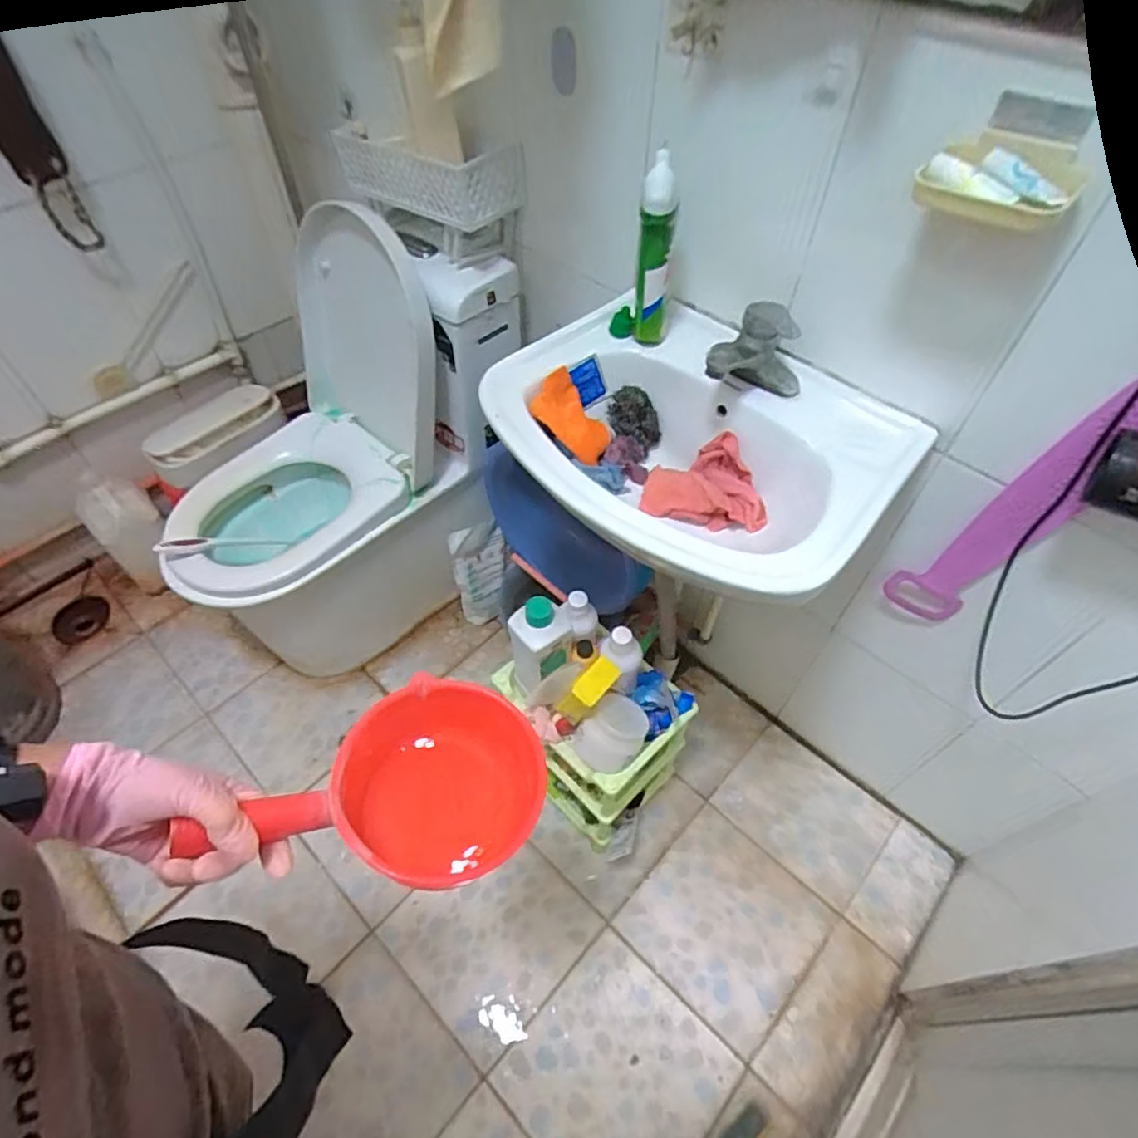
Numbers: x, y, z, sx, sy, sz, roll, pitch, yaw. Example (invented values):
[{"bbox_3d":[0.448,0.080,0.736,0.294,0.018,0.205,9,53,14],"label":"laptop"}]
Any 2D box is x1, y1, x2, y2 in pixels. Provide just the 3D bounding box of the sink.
[{"bbox_3d":[0.141,-0.139,0.840,0.502,0.158,0.397,29,58,20],"label":"sink"}]

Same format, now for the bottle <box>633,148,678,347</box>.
[{"bbox_3d":[0.111,-0.393,0.819,0.046,0.225,0.039,10,53,6],"label":"bottle"}]

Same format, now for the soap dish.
[{"bbox_3d":[0.388,-0.350,0.576,0.122,0.048,0.074,30,58,20],"label":"soap dish"}]

